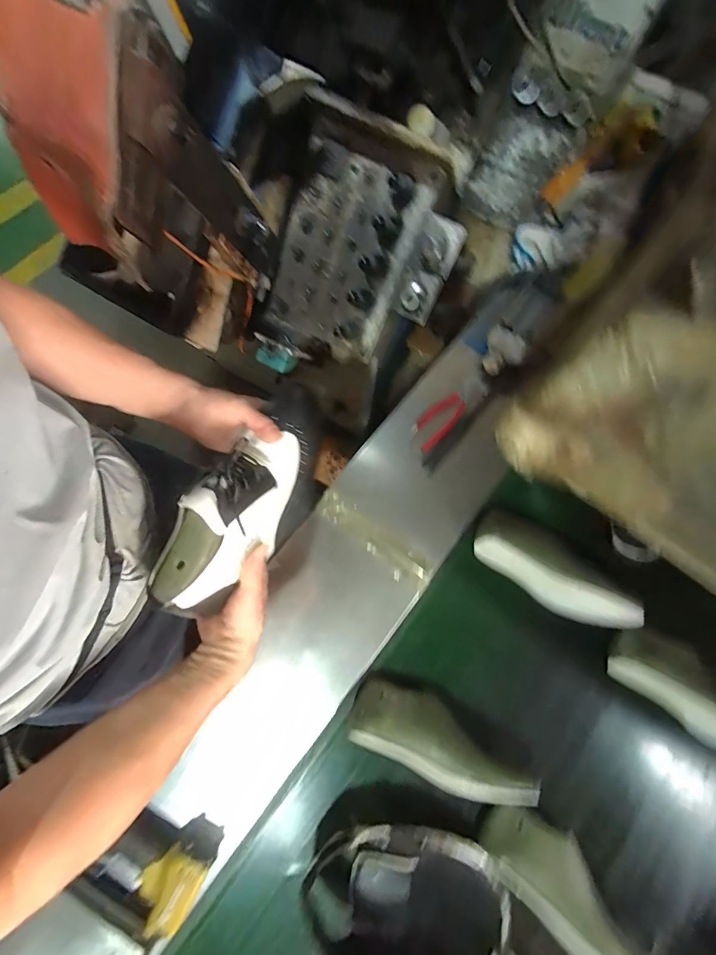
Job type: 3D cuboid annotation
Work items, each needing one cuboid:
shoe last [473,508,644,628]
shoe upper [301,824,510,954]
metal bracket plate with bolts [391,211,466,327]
[{"bbox_3d":[0.313,0.150,0.635,0.263,0.100,0.094,33,77,8],"label":"shoe last"},{"bbox_3d":[0.079,0.540,0.514,0.249,0.140,0.140,10,75,2],"label":"shoe upper"},{"bbox_3d":[0.119,-0.367,0.693,0.074,0.037,0.165,28,115,7],"label":"metal bracket plate with bolts"}]

